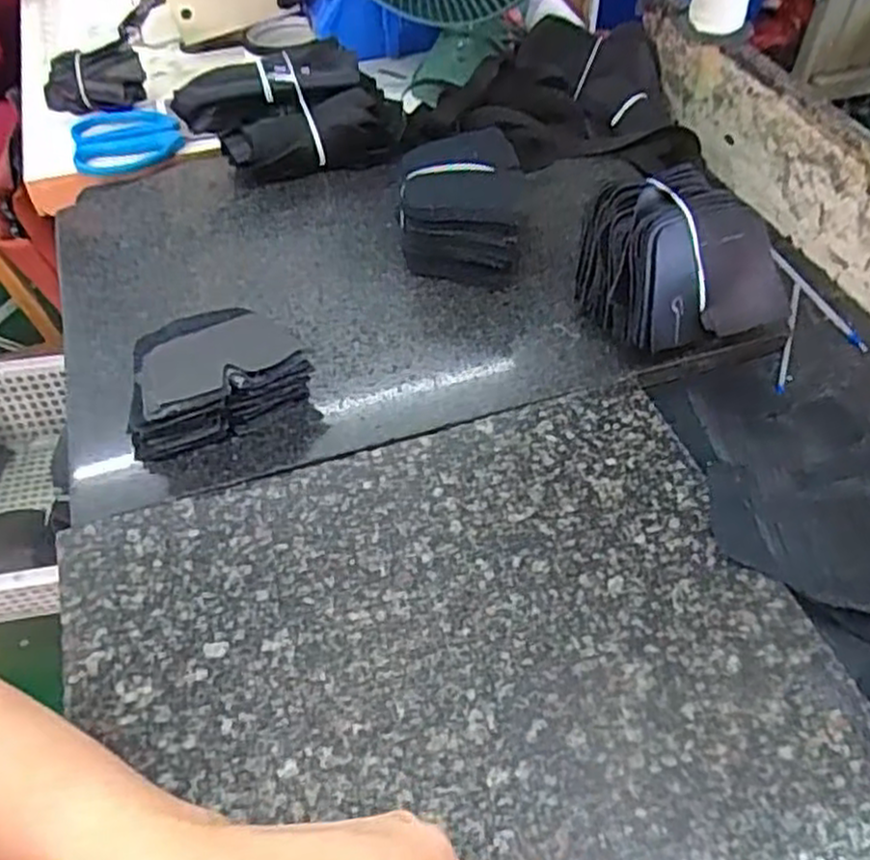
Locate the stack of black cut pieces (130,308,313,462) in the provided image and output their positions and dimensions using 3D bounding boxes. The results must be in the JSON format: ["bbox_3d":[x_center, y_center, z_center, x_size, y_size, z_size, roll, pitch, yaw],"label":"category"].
[{"bbox_3d":[-0.135,-0.033,0.457,0.102,0.050,0.066,-24,53,-22],"label":"stack of black cut pieces"}]

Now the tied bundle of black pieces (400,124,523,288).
[{"bbox_3d":[0.016,-0.157,0.550,0.084,0.074,0.092,0,48,-2],"label":"tied bundle of black pieces"}]

